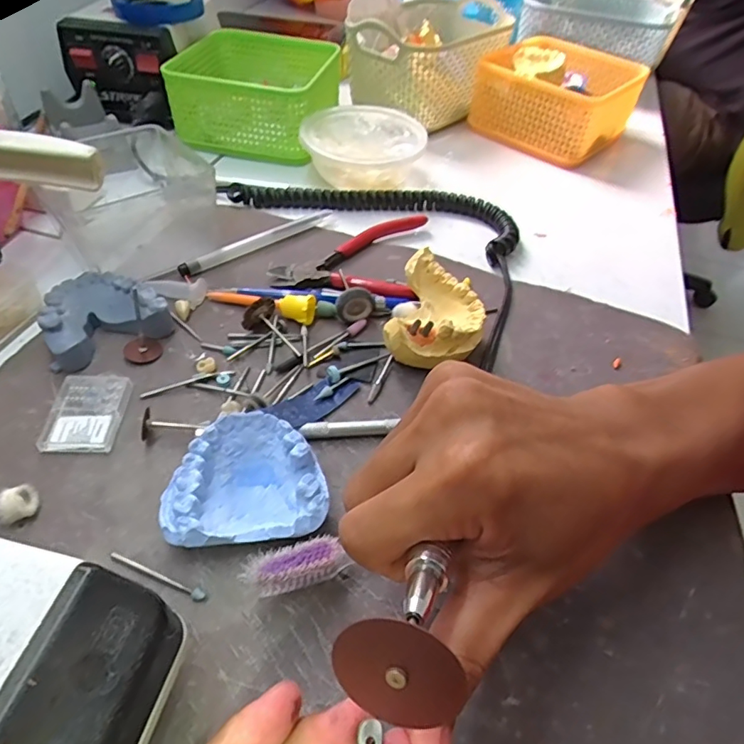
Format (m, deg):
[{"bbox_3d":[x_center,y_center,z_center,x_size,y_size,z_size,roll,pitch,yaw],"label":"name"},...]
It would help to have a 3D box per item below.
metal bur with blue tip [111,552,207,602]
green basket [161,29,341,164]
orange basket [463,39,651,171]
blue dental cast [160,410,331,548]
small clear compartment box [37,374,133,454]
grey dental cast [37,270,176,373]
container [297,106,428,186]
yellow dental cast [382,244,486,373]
[{"bbox_3d":[-0.090,0.085,0.222,0.046,0.004,0.005,21,50,14],"label":"metal bur with blue tip"},{"bbox_3d":[-0.105,-0.258,0.489,0.125,0.062,0.128,12,48,7],"label":"green basket"},{"bbox_3d":[0.190,-0.281,0.536,0.140,0.073,0.126,-35,59,-30],"label":"orange basket"},{"bbox_3d":[-0.056,0.050,0.239,0.067,0.029,0.056,-3,48,-7],"label":"blue dental cast"},{"bbox_3d":[-0.148,0.021,0.274,0.035,0.005,0.048,-1,48,-5],"label":"small clear compartment box"},{"bbox_3d":[-0.161,-0.036,0.311,0.065,0.024,0.054,-27,55,-25],"label":"grey dental cast"},{"bbox_3d":[-0.009,-0.191,0.453,0.099,0.041,0.099,2,48,-2],"label":"container"},{"bbox_3d":[0.040,-0.032,0.314,0.052,0.040,0.066,14,49,9],"label":"yellow dental cast"}]

